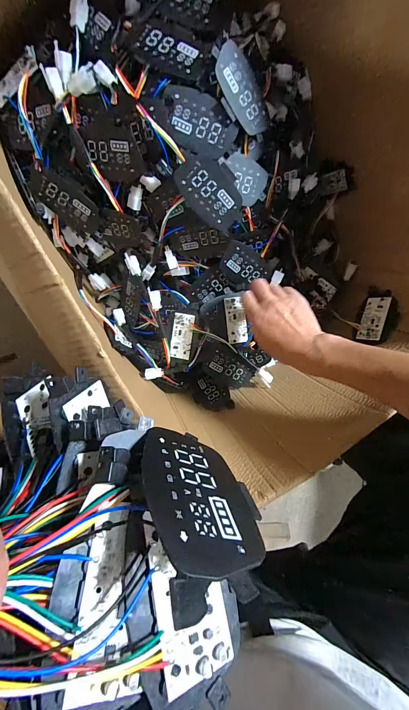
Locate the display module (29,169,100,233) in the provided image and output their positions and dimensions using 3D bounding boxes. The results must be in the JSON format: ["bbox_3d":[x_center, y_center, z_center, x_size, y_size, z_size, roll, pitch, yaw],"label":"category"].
[{"bbox_3d":[-0.207,-0.232,0.458,0.102,0.059,0.013,32,43,-26],"label":"display module"}]

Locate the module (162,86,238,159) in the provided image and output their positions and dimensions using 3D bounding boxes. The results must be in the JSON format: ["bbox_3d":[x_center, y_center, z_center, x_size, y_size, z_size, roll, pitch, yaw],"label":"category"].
[{"bbox_3d":[-0.006,-0.304,0.402,0.097,0.005,0.068,3,114,-13],"label":"module"}]

